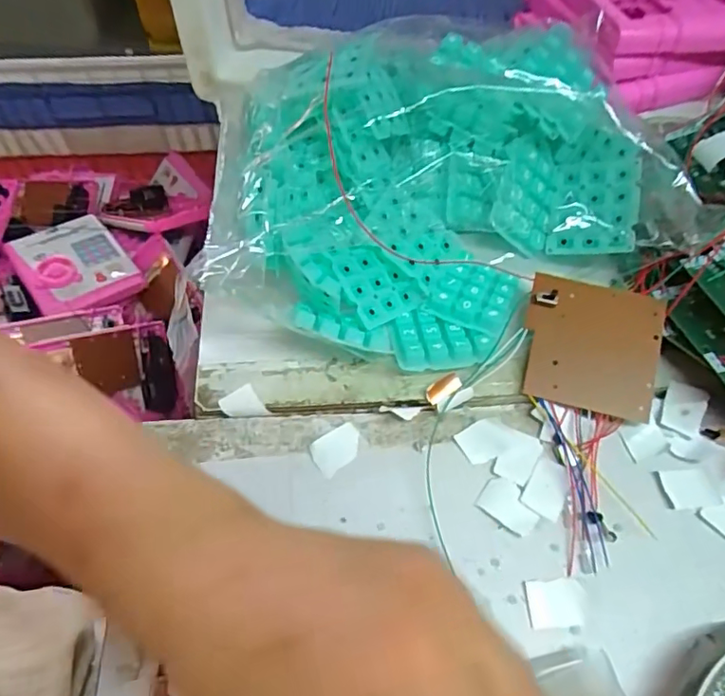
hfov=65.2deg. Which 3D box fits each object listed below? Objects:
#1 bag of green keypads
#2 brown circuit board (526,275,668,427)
[{"bbox_3d":[0.051,-0.098,0.335,0.273,0.077,0.203,-6,60,-4],"label":"bag of green keypads"},{"bbox_3d":[0.128,-0.002,0.319,0.072,0.007,0.074,13,76,7],"label":"brown circuit board"}]

